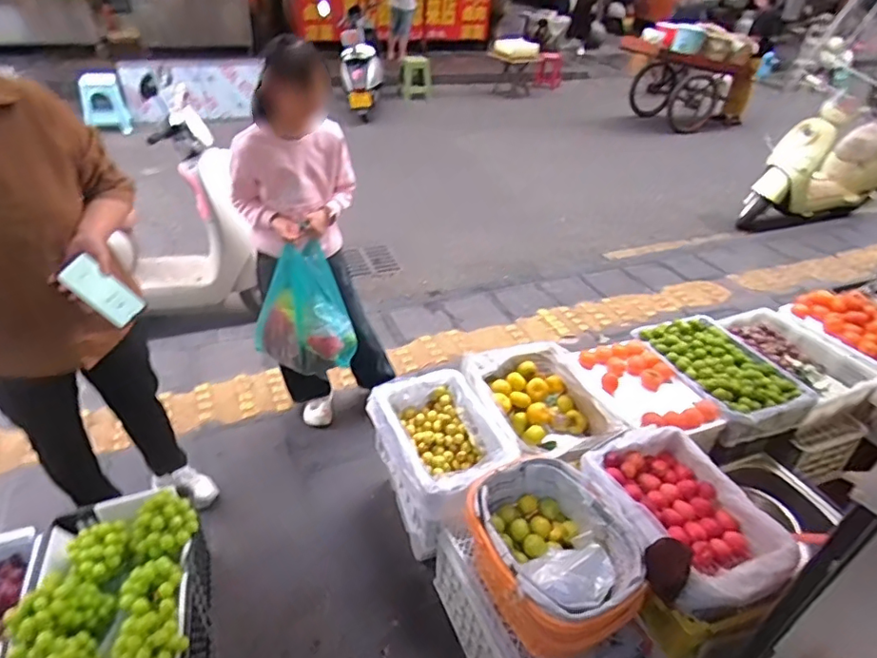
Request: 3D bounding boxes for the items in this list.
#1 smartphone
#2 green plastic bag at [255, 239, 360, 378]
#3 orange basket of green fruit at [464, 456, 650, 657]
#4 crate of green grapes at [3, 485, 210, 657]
[{"bbox_3d":[-0.700,-0.079,1.117,0.080,0.159,0.015,-46,21,-5],"label":"smartphone"},{"bbox_3d":[-0.429,-0.065,1.724,0.330,0.371,0.193,14,37,14],"label":"green plastic bag"},{"bbox_3d":[0.239,0.499,1.185,0.287,0.210,0.384,-16,40,-24],"label":"orange basket of green fruit"},{"bbox_3d":[-0.766,0.672,1.305,0.368,0.325,0.482,-8,37,-16],"label":"crate of green grapes"}]

